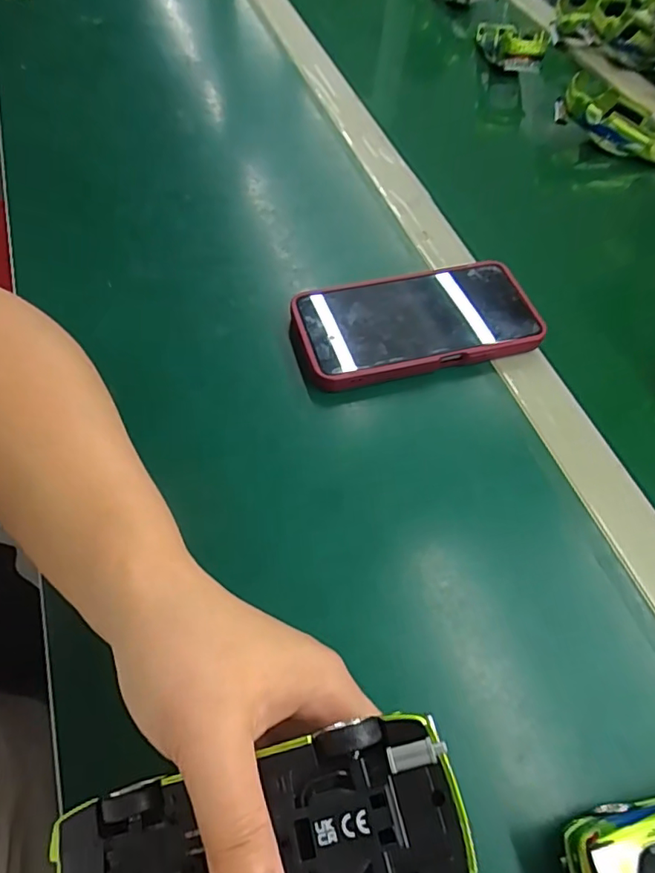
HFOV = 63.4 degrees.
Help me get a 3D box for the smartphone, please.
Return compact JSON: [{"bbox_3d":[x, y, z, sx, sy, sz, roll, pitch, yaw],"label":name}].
[{"bbox_3d":[0.061,-0.079,0.365,0.166,0.018,0.077,-12,60,-12],"label":"smartphone"}]

